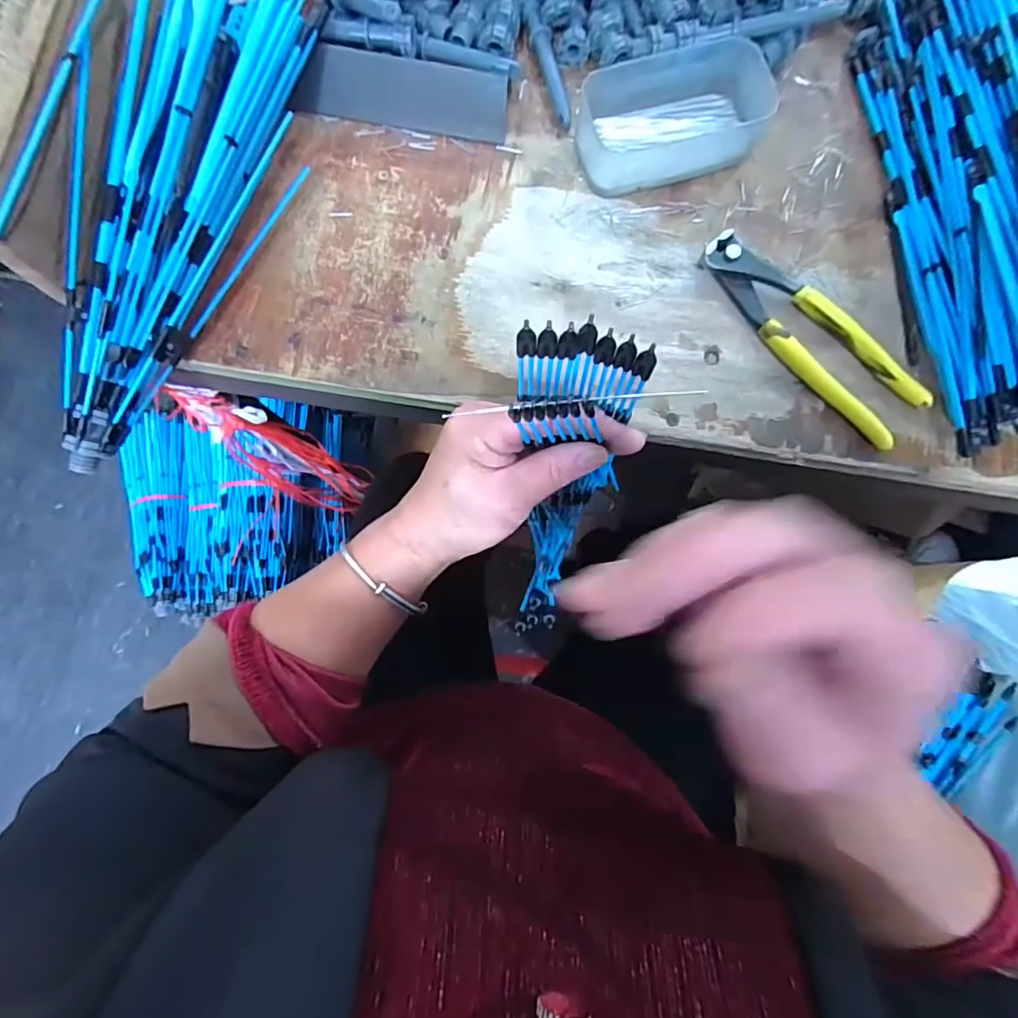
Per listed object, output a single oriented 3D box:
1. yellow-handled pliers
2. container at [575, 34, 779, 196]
[{"bbox_3d":[0.189,-0.112,0.334,0.047,0.014,0.164,-42,85,-6],"label":"yellow-handled pliers"},{"bbox_3d":[0.105,-0.256,0.346,0.121,0.035,0.076,-14,83,-3],"label":"container"}]

